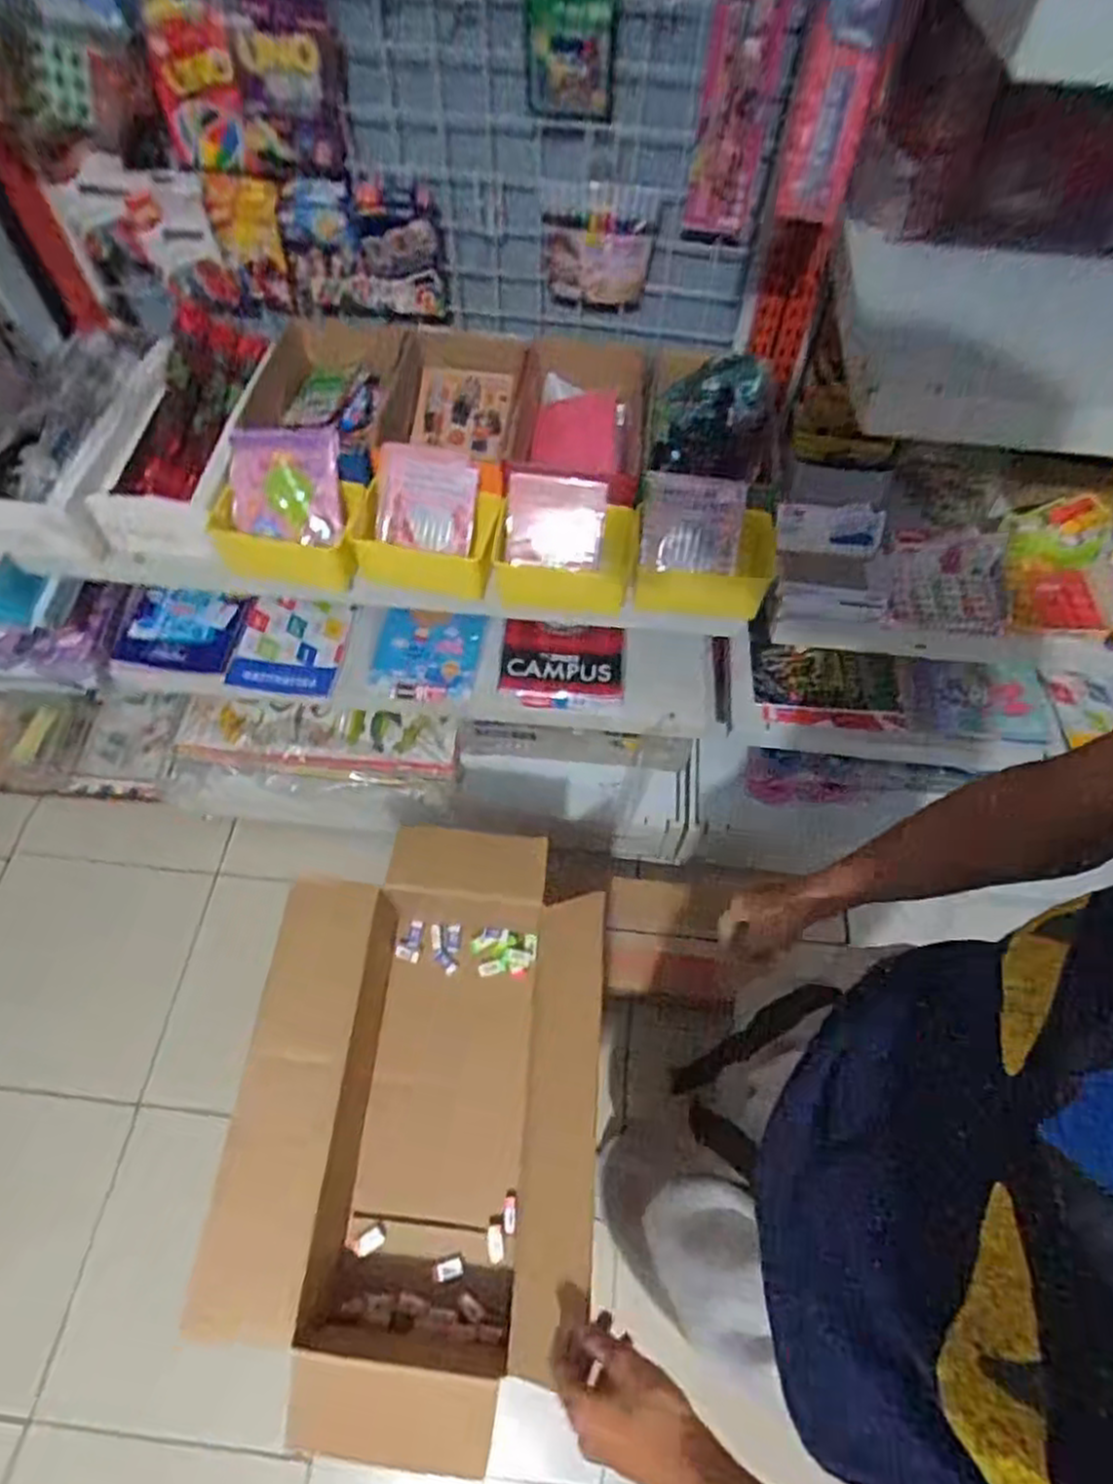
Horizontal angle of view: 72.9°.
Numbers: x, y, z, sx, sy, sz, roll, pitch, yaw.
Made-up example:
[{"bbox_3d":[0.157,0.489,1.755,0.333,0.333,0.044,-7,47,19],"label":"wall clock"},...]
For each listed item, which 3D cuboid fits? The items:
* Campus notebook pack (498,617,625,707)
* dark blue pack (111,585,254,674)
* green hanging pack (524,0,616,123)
[{"bbox_3d":[0.010,-0.112,1.103,0.178,0.030,0.122,4,98,-4],"label":"Campus notebook pack"},{"bbox_3d":[-0.544,-0.164,1.091,0.161,0.020,0.134,4,66,-12],"label":"dark blue pack"},{"bbox_3d":[0.012,-0.658,0.702,0.084,0.157,0.035,3,82,2],"label":"green hanging pack"}]

